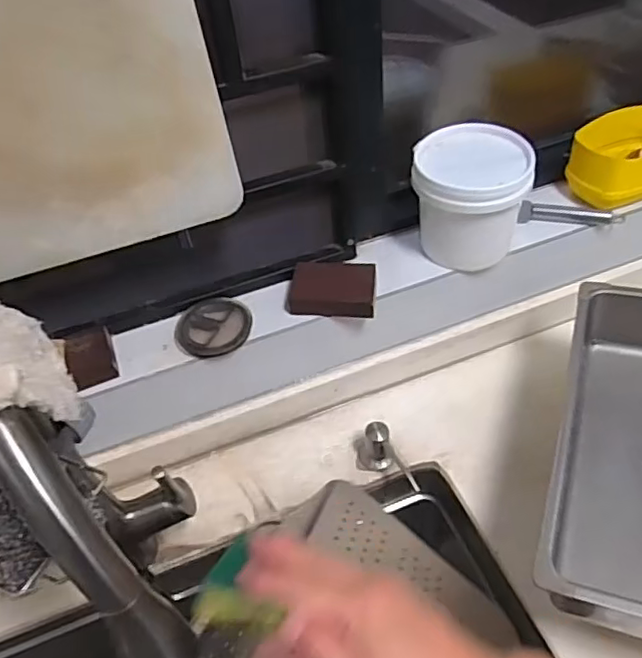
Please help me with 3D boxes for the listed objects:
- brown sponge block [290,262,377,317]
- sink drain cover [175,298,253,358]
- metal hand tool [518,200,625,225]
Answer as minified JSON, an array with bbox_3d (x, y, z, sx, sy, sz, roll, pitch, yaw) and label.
[{"bbox_3d":[0.015,-0.044,0.684,0.092,0.024,0.068,2,47,9],"label":"brown sponge block"},{"bbox_3d":[-0.119,-0.006,0.672,0.082,0.018,0.076,-12,46,-4],"label":"sink drain cover"},{"bbox_3d":[0.305,-0.141,0.745,0.117,0.016,0.023,5,48,12],"label":"metal hand tool"}]

